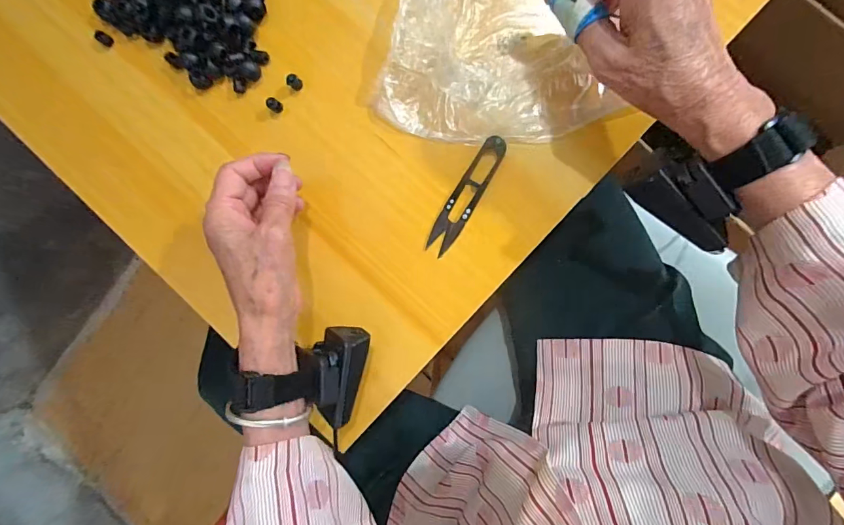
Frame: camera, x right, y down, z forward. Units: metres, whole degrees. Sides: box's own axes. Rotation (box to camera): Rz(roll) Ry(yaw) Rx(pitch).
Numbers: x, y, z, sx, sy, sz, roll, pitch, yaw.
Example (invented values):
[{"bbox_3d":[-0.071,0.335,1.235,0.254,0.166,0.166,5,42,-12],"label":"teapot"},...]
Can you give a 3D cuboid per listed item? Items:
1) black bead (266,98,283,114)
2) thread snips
[{"bbox_3d":[-0.124,-0.133,0.343,0.009,0.016,0.009,1,94,8],"label":"black bead"},{"bbox_3d":[0.035,-0.053,0.326,0.021,0.007,0.101,31,98,5],"label":"thread snips"}]

